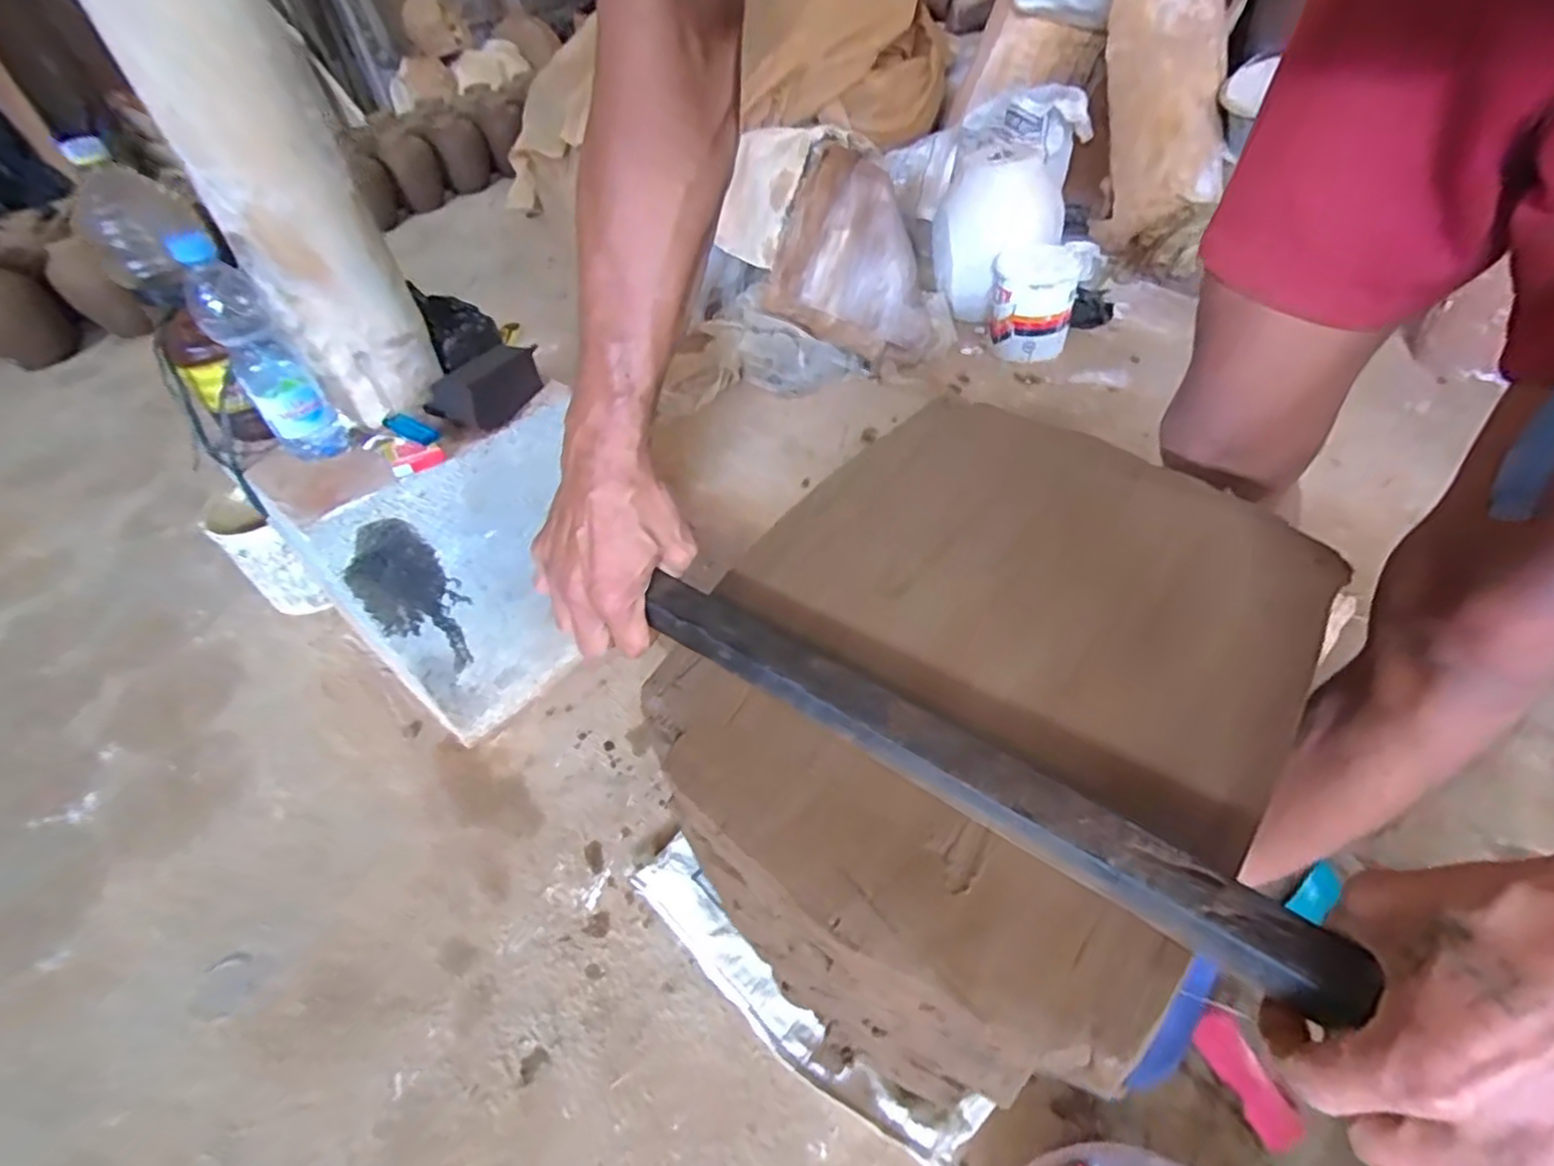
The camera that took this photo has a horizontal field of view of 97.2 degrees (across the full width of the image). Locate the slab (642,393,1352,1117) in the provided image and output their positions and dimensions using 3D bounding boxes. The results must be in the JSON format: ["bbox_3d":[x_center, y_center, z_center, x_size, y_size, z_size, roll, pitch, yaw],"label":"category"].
[{"bbox_3d":[0.126,0.035,0.437,0.329,0.042,0.434,32,61,30],"label":"slab"}]

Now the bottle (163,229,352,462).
[{"bbox_3d":[-0.548,-0.238,0.731,0.071,0.235,0.065,-38,53,-26],"label":"bottle"}]

